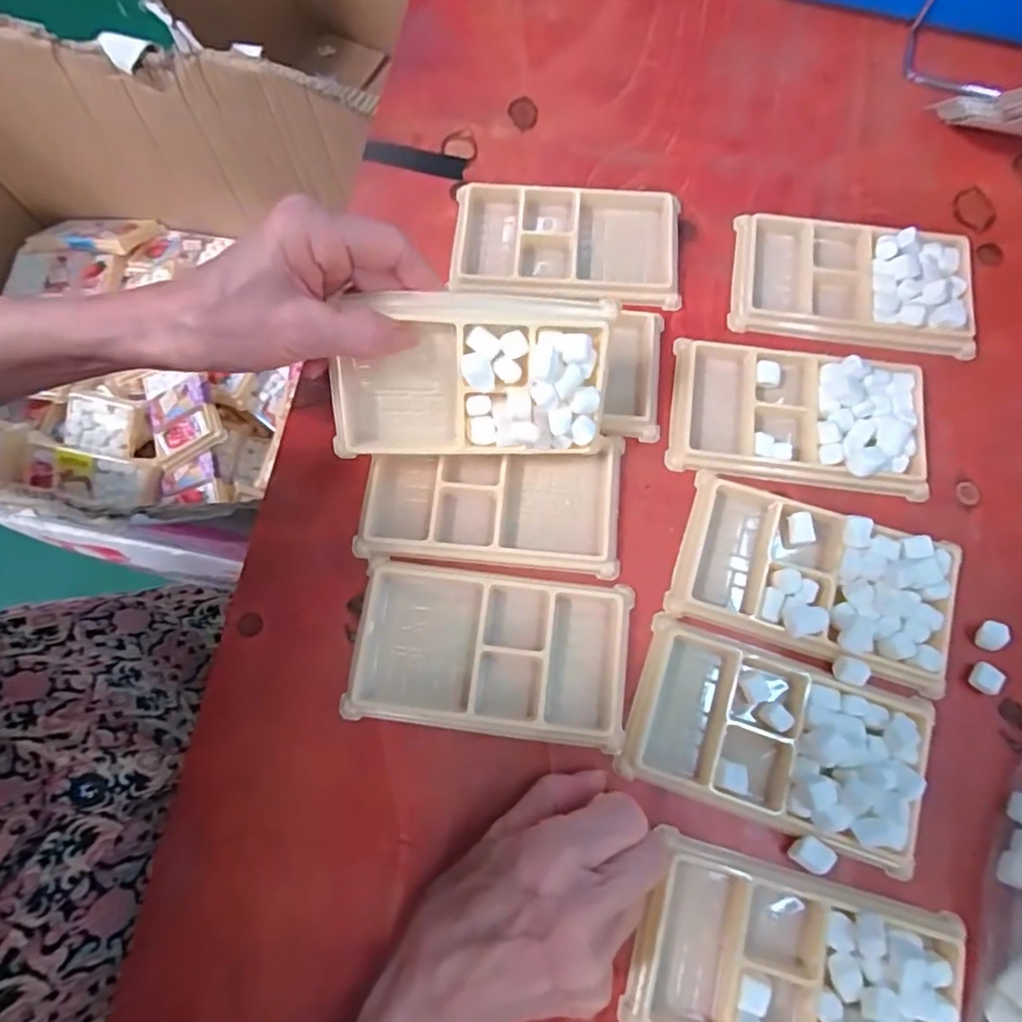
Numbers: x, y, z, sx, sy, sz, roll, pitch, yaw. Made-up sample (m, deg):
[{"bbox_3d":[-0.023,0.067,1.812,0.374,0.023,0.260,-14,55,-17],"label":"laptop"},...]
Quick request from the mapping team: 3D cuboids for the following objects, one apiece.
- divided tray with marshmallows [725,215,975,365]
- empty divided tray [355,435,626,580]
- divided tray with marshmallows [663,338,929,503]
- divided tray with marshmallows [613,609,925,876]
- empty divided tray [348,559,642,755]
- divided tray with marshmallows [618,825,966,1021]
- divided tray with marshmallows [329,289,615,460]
[{"bbox_3d":[0.201,-0.135,0.361,0.132,0.018,0.075,9,74,4],"label":"divided tray with marshmallows"},{"bbox_3d":[-0.010,-0.004,0.327,0.134,0.013,0.068,3,73,2],"label":"empty divided tray"},{"bbox_3d":[0.156,-0.053,0.336,0.134,0.018,0.074,8,74,3],"label":"divided tray with marshmallows"},{"bbox_3d":[0.124,0.106,0.287,0.133,0.020,0.083,17,74,6],"label":"divided tray with marshmallows"},{"bbox_3d":[-0.011,0.070,0.304,0.135,0.013,0.076,7,74,3],"label":"empty divided tray"},{"bbox_3d":[0.123,0.198,0.260,0.132,0.018,0.077,15,74,5],"label":"divided tray with marshmallows"},{"bbox_3d":[-0.020,-0.064,0.296,0.131,0.079,0.018,4,30,0],"label":"divided tray with marshmallows"}]

